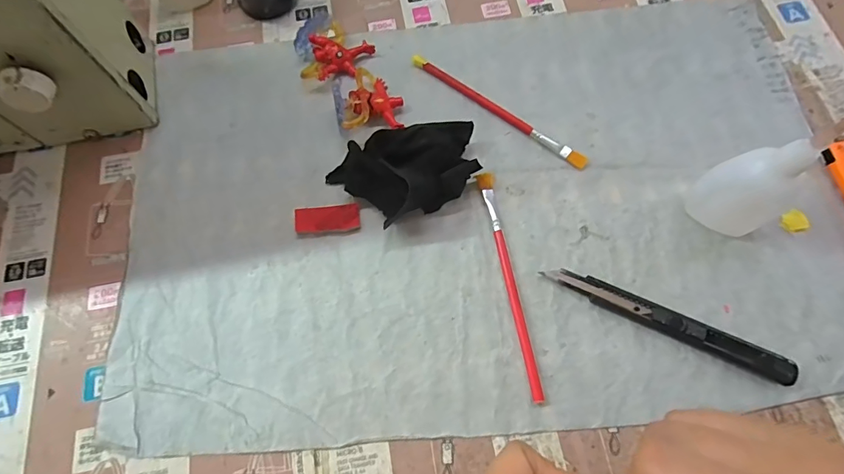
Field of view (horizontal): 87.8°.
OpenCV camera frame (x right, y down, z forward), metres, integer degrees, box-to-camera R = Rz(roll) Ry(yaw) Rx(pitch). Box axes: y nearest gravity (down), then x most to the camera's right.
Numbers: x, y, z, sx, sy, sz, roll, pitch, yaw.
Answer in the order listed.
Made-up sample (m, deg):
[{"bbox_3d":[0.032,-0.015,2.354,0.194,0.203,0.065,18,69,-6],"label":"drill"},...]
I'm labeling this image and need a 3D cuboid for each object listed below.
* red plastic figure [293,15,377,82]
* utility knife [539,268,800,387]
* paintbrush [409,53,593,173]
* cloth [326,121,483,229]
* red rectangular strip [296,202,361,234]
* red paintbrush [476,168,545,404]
[{"bbox_3d":[-0.073,-0.145,0.341,0.045,0.022,0.054,41,77,14],"label":"red plastic figure"},{"bbox_3d":[0.147,0.050,0.266,0.144,0.012,0.015,25,74,10],"label":"utility knife"},{"bbox_3d":[0.055,-0.095,0.327,0.154,0.006,0.011,36,76,13],"label":"paintbrush"},{"bbox_3d":[-0.007,-0.053,0.295,0.092,0.036,0.079,-42,75,-12],"label":"cloth"},{"bbox_3d":[-0.064,-0.013,0.300,0.043,0.007,0.019,-3,71,1],"label":"red rectangular strip"},{"bbox_3d":[0.057,0.026,0.282,0.010,0.005,0.150,-11,71,-2],"label":"red paintbrush"}]

